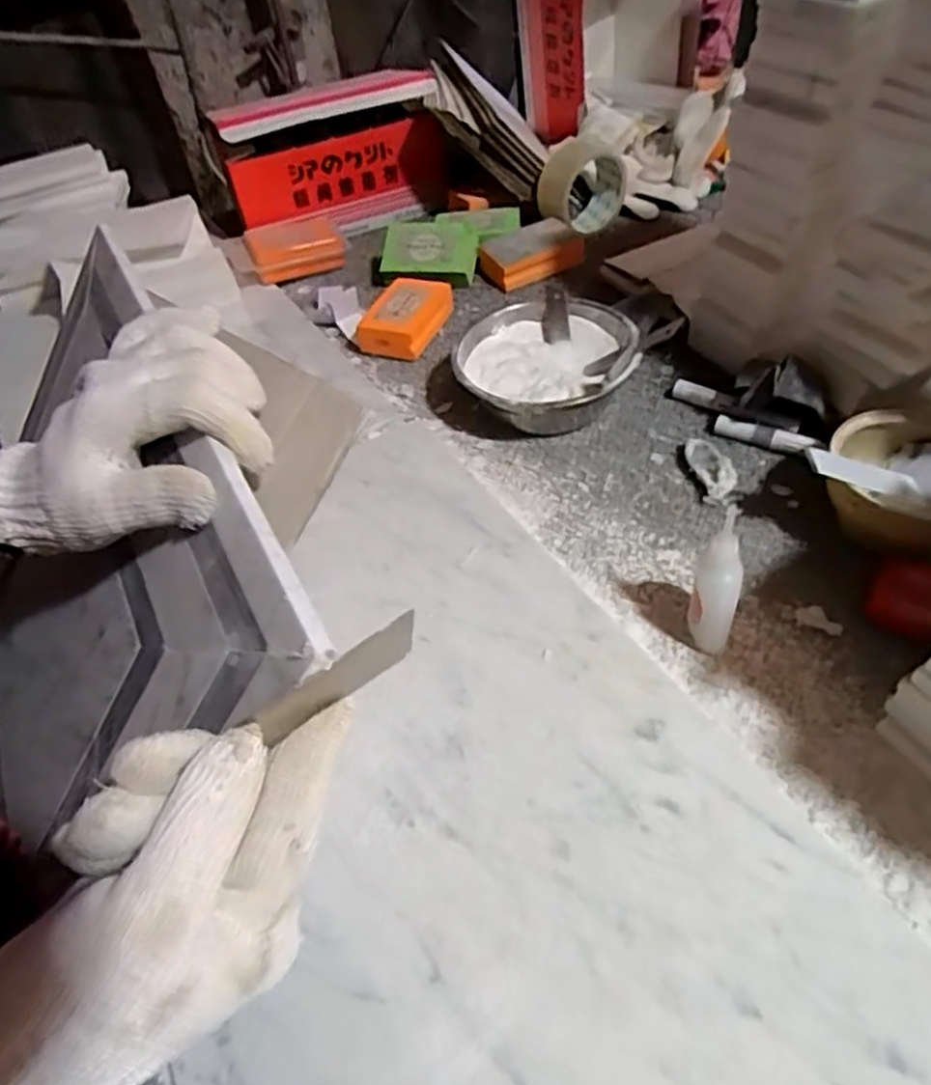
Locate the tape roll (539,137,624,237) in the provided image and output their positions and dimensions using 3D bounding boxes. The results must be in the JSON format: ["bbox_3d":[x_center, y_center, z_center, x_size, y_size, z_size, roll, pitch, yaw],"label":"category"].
[{"bbox_3d":[0.123,-0.380,0.764,0.089,0.089,0.048,-28,51,-17],"label":"tape roll"}]

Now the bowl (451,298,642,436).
[{"bbox_3d":[0.066,-0.140,0.584,0.138,0.061,0.133,-4,49,5],"label":"bowl"}]

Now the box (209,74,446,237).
[{"bbox_3d":[-0.152,-0.442,0.815,0.238,0.135,0.099,-19,49,-8],"label":"box"}]

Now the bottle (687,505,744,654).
[{"bbox_3d":[0.140,0.024,0.394,0.024,0.093,0.017,27,58,27],"label":"bottle"}]

